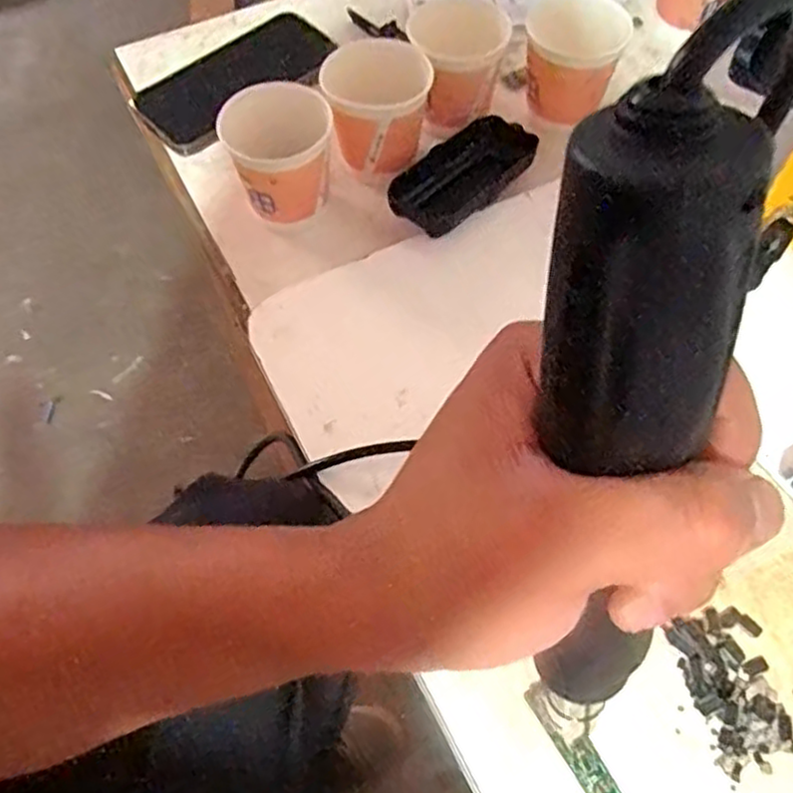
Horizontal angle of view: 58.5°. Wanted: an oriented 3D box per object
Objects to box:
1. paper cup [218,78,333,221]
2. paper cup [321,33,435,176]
[{"bbox_3d":[-0.073,-0.155,0.465,0.069,0.074,0.064,-21,63,-11],"label":"paper cup"},{"bbox_3d":[-0.013,-0.193,0.475,0.067,0.069,0.057,-2,61,-1],"label":"paper cup"}]

